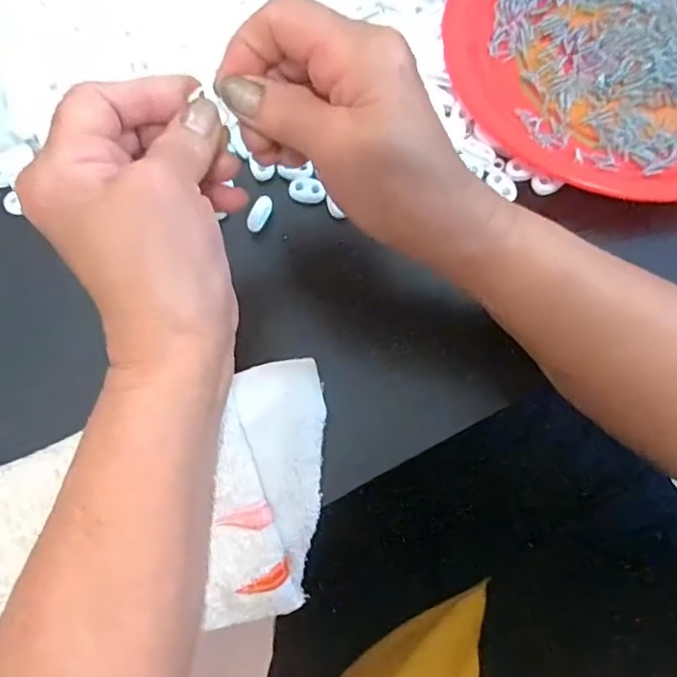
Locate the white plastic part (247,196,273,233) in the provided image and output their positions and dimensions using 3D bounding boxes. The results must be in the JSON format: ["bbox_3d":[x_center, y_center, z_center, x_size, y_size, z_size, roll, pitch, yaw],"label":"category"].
[{"bbox_3d":[-0.048,-0.074,0.345,0.012,0.006,0.023,26,90,-20],"label":"white plastic part"}]

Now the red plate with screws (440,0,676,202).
[{"bbox_3d":[0.188,-0.192,0.377,0.226,0.037,0.214,0,71,0],"label":"red plate with screws"}]

